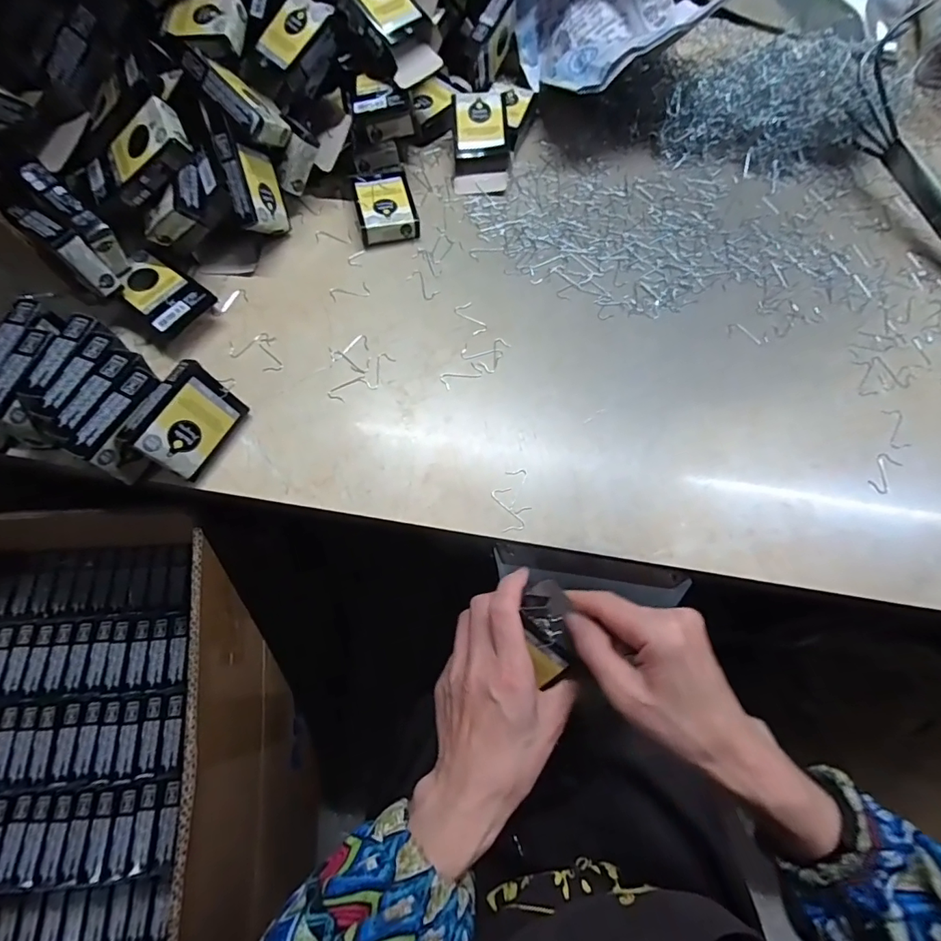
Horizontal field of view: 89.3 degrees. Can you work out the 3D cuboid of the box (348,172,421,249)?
[{"bbox_3d":[-0.082,-0.253,0.460,0.055,0.020,0.073,-14,70,-7],"label":"box"}]

